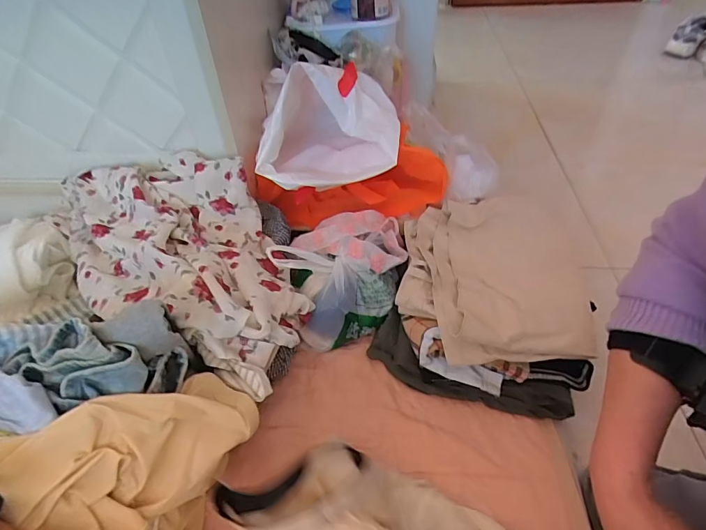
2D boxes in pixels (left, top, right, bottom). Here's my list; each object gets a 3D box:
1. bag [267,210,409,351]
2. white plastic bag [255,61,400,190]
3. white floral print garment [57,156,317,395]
[{"bbox_3d":[-0.013,0.016,0.643,0.201,0.120,0.181,-9,46,-5],"label":"bag"},{"bbox_3d":[-0.040,-0.227,0.691,0.225,0.180,0.211,0,46,3],"label":"white plastic bag"},{"bbox_3d":[-0.250,-0.035,0.613,0.274,0.089,0.519,-30,51,-24],"label":"white floral print garment"}]

